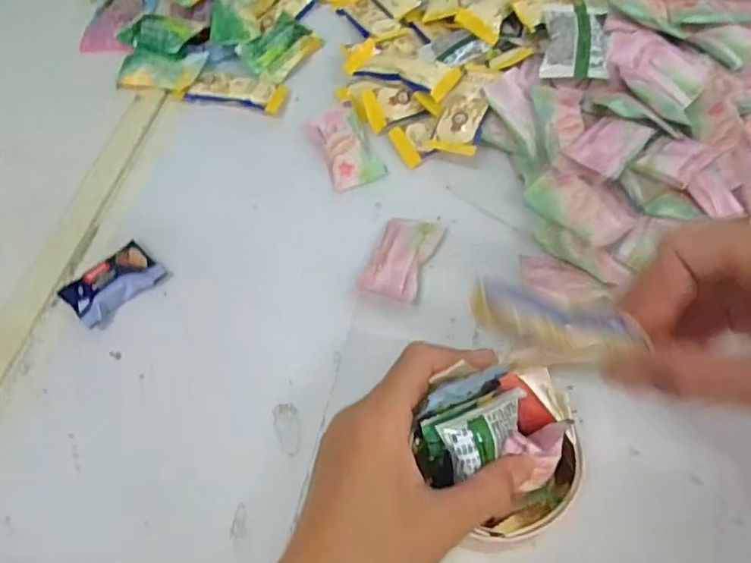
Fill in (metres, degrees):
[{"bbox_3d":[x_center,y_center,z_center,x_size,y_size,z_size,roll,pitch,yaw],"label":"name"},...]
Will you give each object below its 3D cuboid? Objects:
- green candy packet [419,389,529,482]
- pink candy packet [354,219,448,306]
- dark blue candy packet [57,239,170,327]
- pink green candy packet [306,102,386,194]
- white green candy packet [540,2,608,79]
[{"bbox_3d":[0.049,0.068,0.273,0.048,0.014,0.027,-23,63,-11],"label":"green candy packet"},{"bbox_3d":[0.018,-0.015,0.380,0.036,0.014,0.064,19,63,12],"label":"pink candy packet"},{"bbox_3d":[-0.163,0.000,0.371,0.033,0.015,0.055,39,69,20],"label":"dark blue candy packet"},{"bbox_3d":[-0.021,-0.096,0.424,0.036,0.015,0.064,-22,63,-10],"label":"pink green candy packet"},{"bbox_3d":[0.140,-0.172,0.418,0.042,0.014,0.069,7,61,5],"label":"white green candy packet"}]

